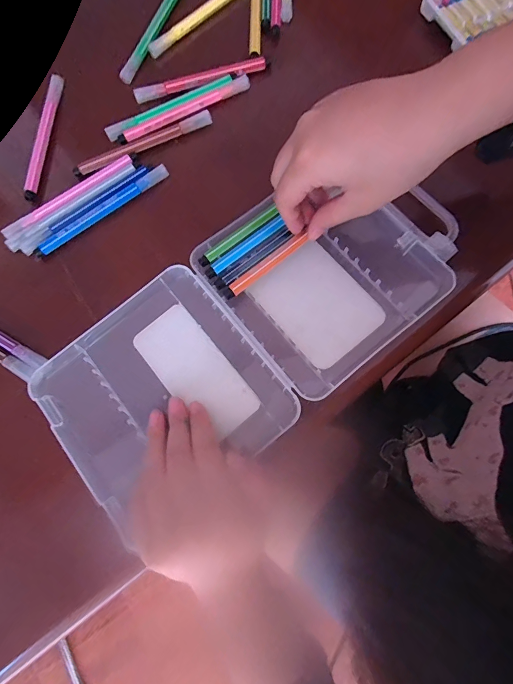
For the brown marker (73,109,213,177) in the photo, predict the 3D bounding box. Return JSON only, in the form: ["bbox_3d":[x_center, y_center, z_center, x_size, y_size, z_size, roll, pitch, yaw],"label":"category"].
[{"bbox_3d":[-0.104,-0.182,0.328,0.134,0.011,0.010,-24,76,-4],"label":"brown marker"}]

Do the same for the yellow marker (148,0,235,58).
[{"bbox_3d":[-0.060,-0.335,0.368,0.013,0.013,0.126,43,81,12],"label":"yellow marker"}]

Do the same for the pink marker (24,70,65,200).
[{"bbox_3d":[-0.203,-0.196,0.340,0.011,0.012,0.131,4,76,4],"label":"pink marker"}]

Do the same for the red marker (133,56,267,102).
[{"bbox_3d":[-0.054,-0.254,0.346,0.130,0.007,0.012,-16,75,-1],"label":"red marker"}]

